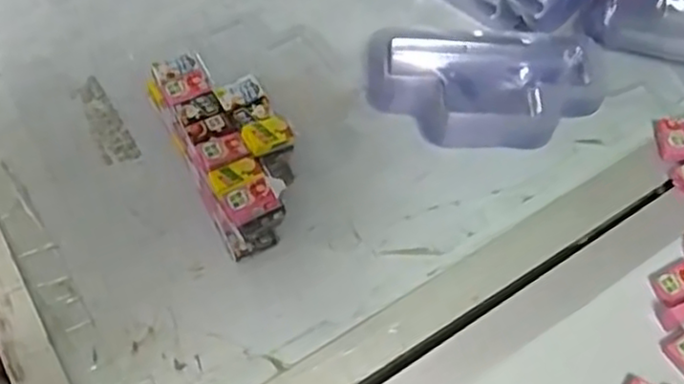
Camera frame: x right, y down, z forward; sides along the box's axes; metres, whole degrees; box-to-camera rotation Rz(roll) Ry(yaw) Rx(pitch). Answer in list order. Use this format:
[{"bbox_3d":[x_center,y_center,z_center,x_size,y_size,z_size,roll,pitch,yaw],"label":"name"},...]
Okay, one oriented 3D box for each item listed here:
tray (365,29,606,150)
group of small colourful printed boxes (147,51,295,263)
[{"bbox_3d":[0.086,-0.067,0.423,0.139,0.038,0.081,2,59,2],"label":"tray"},{"bbox_3d":[-0.060,-0.027,0.396,0.057,0.041,0.118,-26,62,-14],"label":"group of small colourful printed boxes"}]

